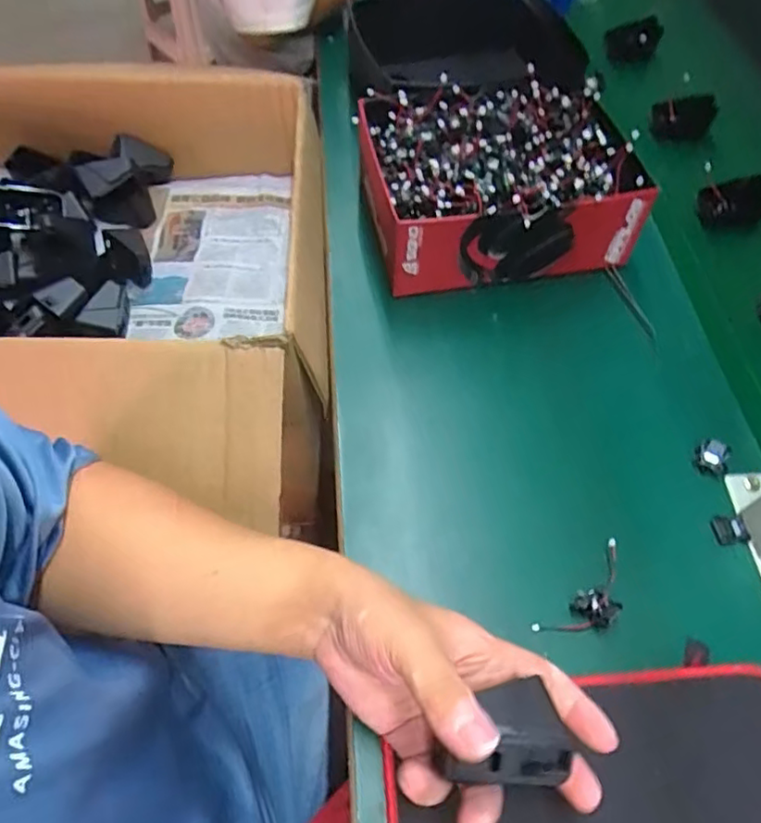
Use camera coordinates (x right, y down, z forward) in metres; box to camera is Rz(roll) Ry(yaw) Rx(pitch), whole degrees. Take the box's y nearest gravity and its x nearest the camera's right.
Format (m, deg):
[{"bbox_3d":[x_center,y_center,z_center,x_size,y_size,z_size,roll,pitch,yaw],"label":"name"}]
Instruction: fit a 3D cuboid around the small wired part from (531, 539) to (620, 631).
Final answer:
[{"bbox_3d":[0.152,0.133,0.431,0.085,0.015,0.035,-38,67,-22],"label":"small wired part"}]

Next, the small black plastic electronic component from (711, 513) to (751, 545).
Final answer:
[{"bbox_3d":[0.265,0.089,0.461,0.023,0.005,0.022,-4,59,-4],"label":"small black plastic electronic component"}]

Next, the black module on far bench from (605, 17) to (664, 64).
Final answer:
[{"bbox_3d":[0.319,-0.467,0.772,0.077,0.047,0.016,-19,61,-13],"label":"black module on far bench"}]

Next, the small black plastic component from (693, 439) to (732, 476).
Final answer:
[{"bbox_3d":[0.266,0.037,0.486,0.025,0.016,0.022,10,59,4],"label":"small black plastic component"}]

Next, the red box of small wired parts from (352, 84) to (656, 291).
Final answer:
[{"bbox_3d":[0.110,-0.223,0.598,0.240,0.111,0.186,-10,59,-7],"label":"red box of small wired parts"}]

